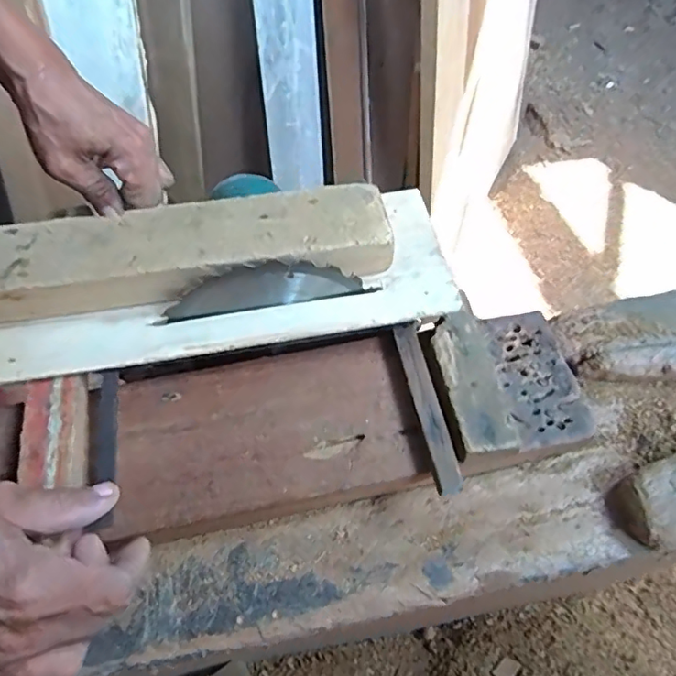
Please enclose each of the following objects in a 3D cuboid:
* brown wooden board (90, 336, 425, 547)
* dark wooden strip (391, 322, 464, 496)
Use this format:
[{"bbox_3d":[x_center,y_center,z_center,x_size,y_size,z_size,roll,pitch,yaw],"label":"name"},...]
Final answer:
[{"bbox_3d":[-0.050,0.063,0.377,0.196,0.012,0.112,-10,56,-8],"label":"brown wooden board"},{"bbox_3d":[0.061,0.046,0.379,0.017,0.015,0.124,-8,55,-7],"label":"dark wooden strip"}]

